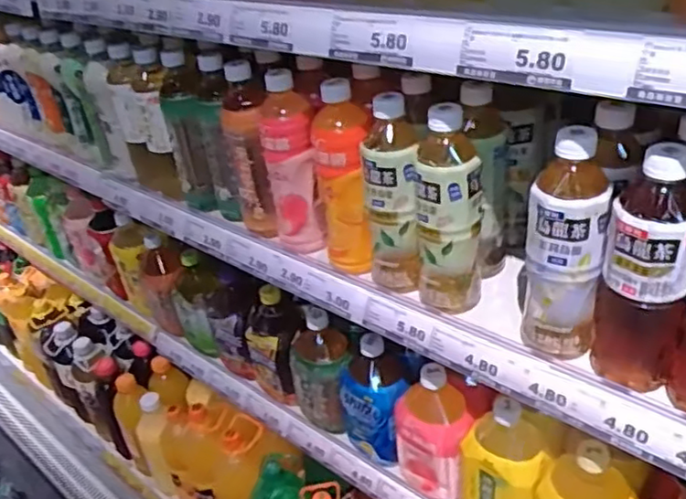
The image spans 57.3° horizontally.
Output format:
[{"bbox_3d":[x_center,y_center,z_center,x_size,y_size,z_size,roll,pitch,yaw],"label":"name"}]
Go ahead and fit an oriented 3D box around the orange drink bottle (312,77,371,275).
[{"bbox_3d":[0.001,-0.074,0.672,0.054,0.205,0.054,-8,33,0],"label":"orange drink bottle"}]

